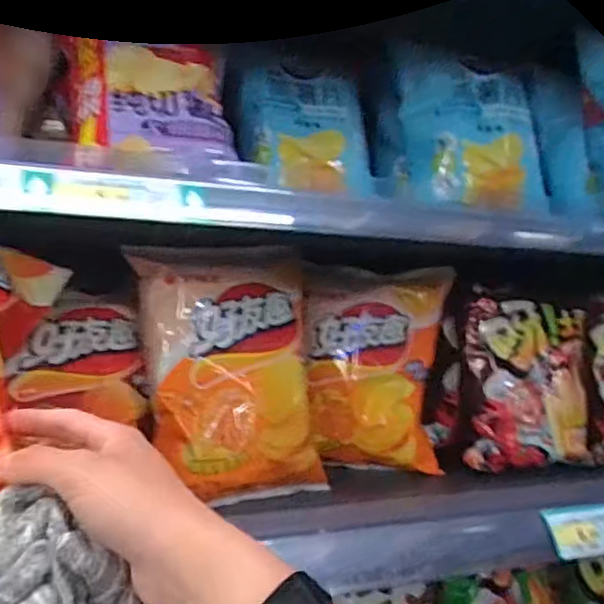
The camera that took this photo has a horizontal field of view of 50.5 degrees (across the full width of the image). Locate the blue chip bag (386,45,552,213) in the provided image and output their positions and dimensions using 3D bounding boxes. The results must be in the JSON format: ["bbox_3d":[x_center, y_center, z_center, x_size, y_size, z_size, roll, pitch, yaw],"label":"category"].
[{"bbox_3d":[0.175,-0.186,0.670,0.155,0.174,0.072,0,-2,9],"label":"blue chip bag"}]

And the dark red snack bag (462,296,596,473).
[{"bbox_3d":[0.251,0.083,0.671,0.148,0.167,0.054,1,-2,-9],"label":"dark red snack bag"}]

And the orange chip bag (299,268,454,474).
[{"bbox_3d":[0.074,0.065,0.653,0.141,0.197,0.044,1,-2,2],"label":"orange chip bag"}]

